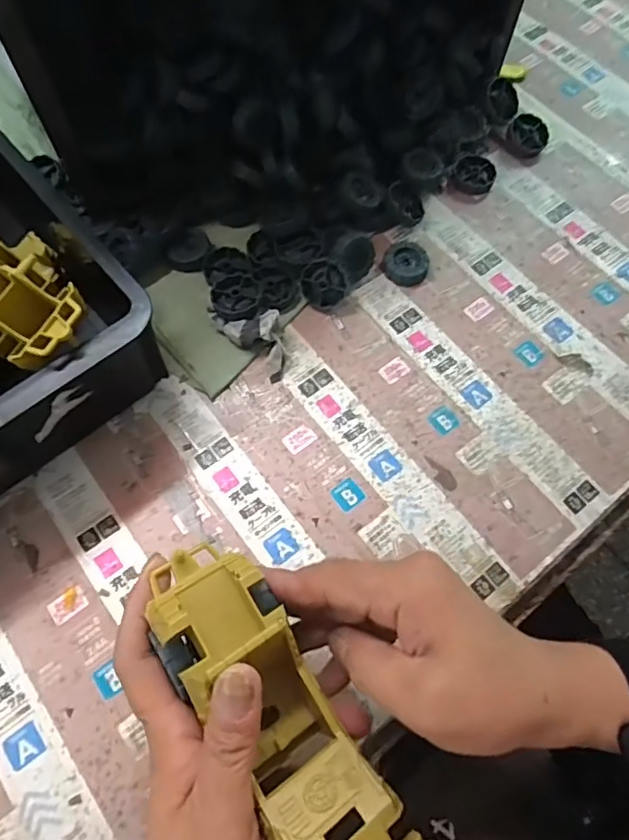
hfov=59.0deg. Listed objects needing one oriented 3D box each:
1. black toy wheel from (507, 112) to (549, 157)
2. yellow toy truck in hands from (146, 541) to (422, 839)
[{"bbox_3d":[0.203,-0.271,0.529,0.037,0.013,0.043,24,69,8],"label":"black toy wheel"},{"bbox_3d":[-0.019,0.134,0.253,0.054,0.050,0.170,-31,73,-13],"label":"yellow toy truck in hands"}]

